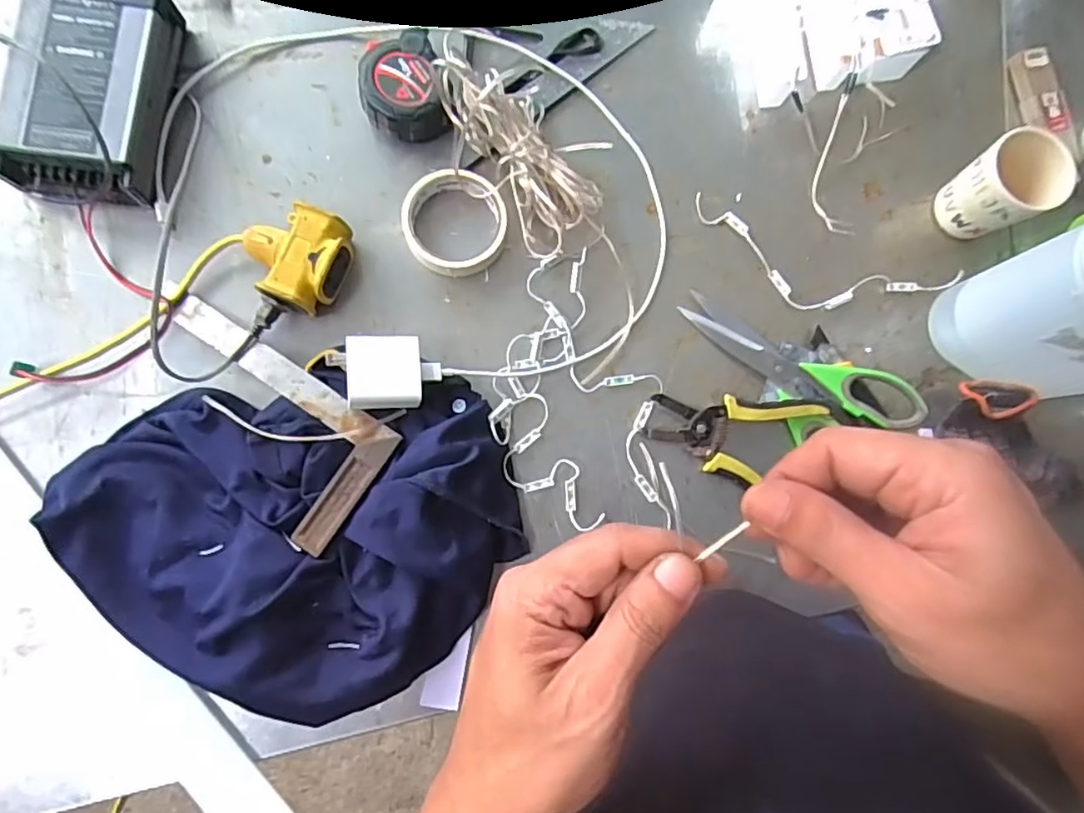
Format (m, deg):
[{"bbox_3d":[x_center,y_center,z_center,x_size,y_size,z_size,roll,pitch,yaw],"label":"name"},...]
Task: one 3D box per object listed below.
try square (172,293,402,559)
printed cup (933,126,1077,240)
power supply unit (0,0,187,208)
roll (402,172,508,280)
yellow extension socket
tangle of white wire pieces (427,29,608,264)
[{"bbox_3d":[-0.233,0.010,0.509,0.223,0.009,0.111,33,83,9],"label":"try square"},{"bbox_3d":[0.412,-0.197,0.570,0.071,0.091,0.074,-19,86,-6],"label":"printed cup"},{"bbox_3d":[-0.374,-0.261,0.523,0.113,0.054,0.178,7,83,-5],"label":"power supply unit"},{"bbox_3d":[-0.076,-0.161,0.554,0.088,0.029,0.086,1,84,-6],"label":"roll"},{"bbox_3d":[-0.206,-0.124,0.529,0.078,0.046,0.083,25,82,-3],"label":"yellow extension socket"},{"bbox_3d":[-0.011,-0.232,0.559,0.110,0.044,0.185,-31,88,-8],"label":"tangle of white wire pieces"}]

